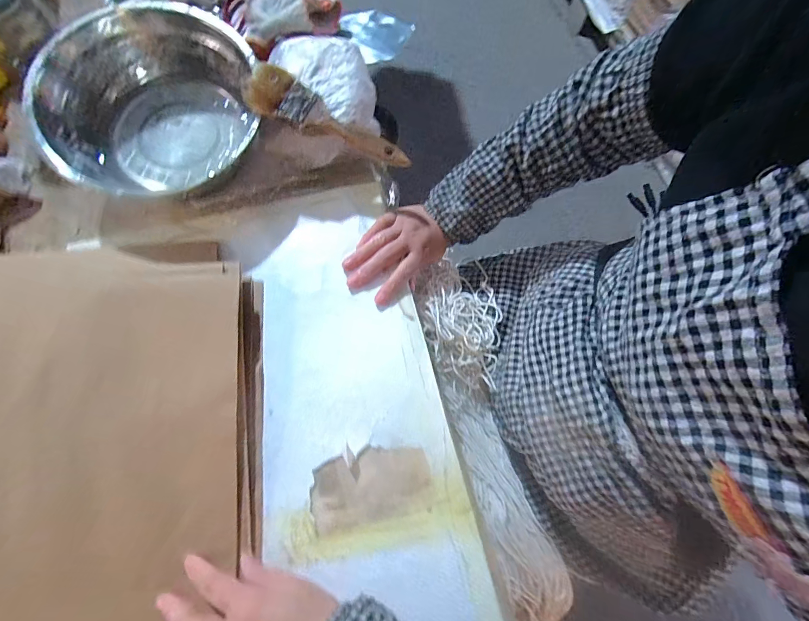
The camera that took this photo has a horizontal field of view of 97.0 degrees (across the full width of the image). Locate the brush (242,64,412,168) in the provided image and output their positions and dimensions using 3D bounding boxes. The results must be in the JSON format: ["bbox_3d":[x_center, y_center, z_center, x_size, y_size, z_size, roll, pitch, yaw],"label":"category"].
[{"bbox_3d":[-0.079,-0.206,0.395,0.181,0.024,0.048,23,74,-11],"label":"brush"}]

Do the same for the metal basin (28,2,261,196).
[{"bbox_3d":[-0.309,-0.251,0.439,0.243,0.080,0.243,1,74,-2],"label":"metal basin"}]

